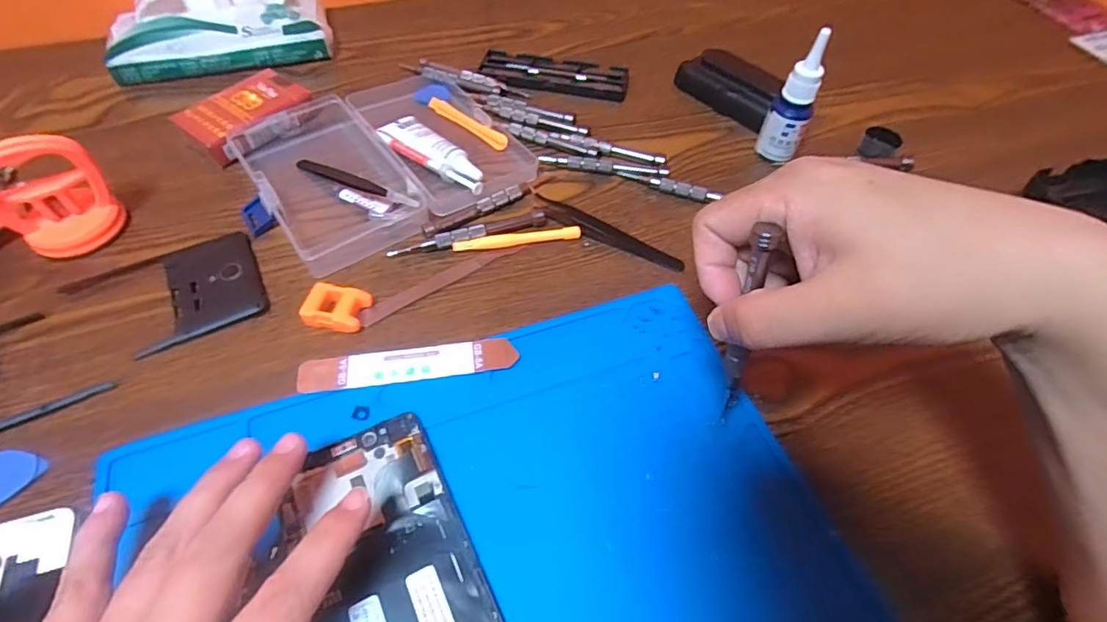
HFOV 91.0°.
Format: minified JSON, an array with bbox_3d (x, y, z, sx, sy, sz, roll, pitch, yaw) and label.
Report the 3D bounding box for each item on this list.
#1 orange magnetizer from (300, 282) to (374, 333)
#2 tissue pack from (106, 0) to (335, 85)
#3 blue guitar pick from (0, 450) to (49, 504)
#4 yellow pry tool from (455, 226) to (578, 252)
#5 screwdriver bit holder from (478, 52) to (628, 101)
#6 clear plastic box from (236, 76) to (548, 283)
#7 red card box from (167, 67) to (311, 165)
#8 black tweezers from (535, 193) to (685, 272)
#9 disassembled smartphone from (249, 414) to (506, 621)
[{"bbox_3d":[-0.127,-0.001,0.319,0.034,0.012,0.028,10,54,6],"label":"orange magnetizer"},{"bbox_3d":[-0.287,-0.245,0.470,0.174,0.050,0.078,-13,55,-11],"label":"tissue pack"},{"bbox_3d":[-0.266,0.079,0.263,0.025,0.005,0.030,33,59,20],"label":"blue guitar pick"},{"bbox_3d":[-0.024,-0.048,0.361,0.083,0.006,0.010,-9,54,-8],"label":"yellow pry tool"},{"bbox_3d":[0.001,-0.202,0.471,0.124,0.009,0.050,9,54,5],"label":"screwdriver bit holder"},{"bbox_3d":[-0.123,-0.118,0.398,0.174,0.022,0.162,-29,60,-22],"label":"clear plastic box"},{"bbox_3d":[-0.233,-0.148,0.417,0.052,0.026,0.087,32,59,20],"label":"red card box"},{"bbox_3d":[0.037,-0.052,0.362,0.104,0.012,0.012,23,56,14],"label":"black tweezers"},{"bbox_3d":[-0.071,0.119,0.235,0.076,0.006,0.146,-23,58,-18],"label":"disassembled smartphone"}]

